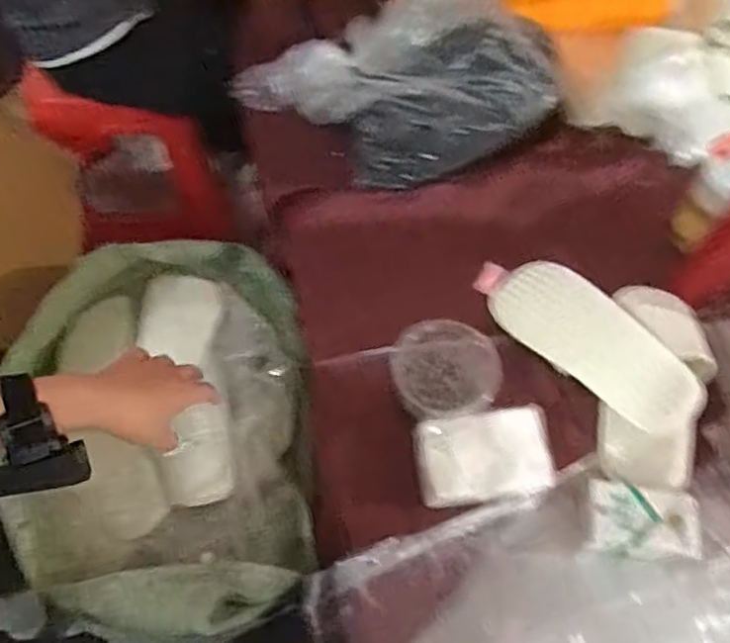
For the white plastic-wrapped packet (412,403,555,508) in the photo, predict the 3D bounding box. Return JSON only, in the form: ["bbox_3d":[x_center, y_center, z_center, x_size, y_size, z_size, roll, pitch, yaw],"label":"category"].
[{"bbox_3d":[0.128,0.144,0.725,0.140,0.036,0.096,-5,61,-6],"label":"white plastic-wrapped packet"}]

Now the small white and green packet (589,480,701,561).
[{"bbox_3d":[0.293,0.212,0.709,0.110,0.041,0.070,7,60,1],"label":"small white and green packet"}]

